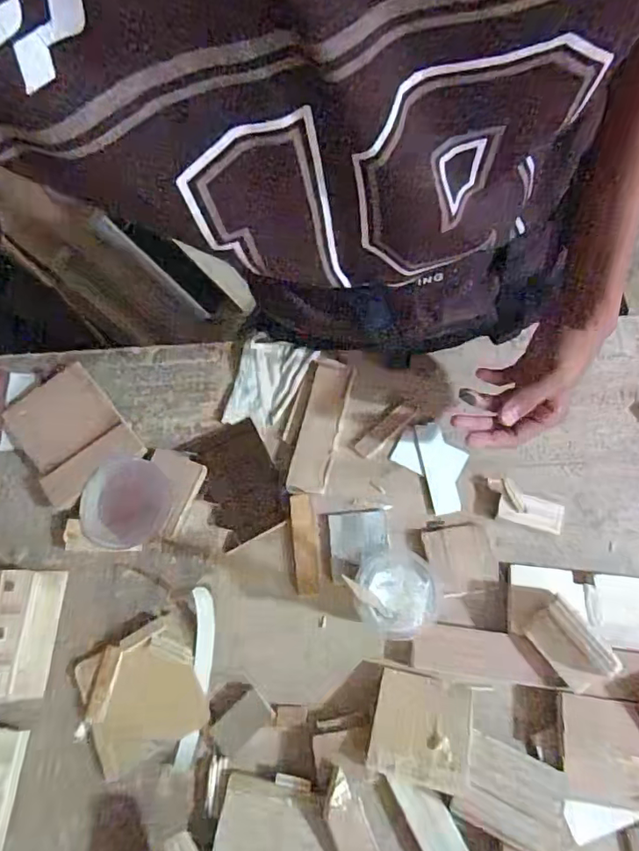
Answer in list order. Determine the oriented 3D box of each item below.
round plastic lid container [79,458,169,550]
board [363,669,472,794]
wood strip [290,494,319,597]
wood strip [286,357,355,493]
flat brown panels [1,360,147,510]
[{"bbox_3d":[-0.208,0.084,0.571,0.085,0.021,0.094,-4,65,1],"label":"round plastic lid container"},{"bbox_3d":[0.086,0.258,0.455,0.079,0.005,0.081,7,47,14],"label":"board"},{"bbox_3d":[-0.014,0.121,0.545,0.026,0.006,0.100,-6,65,0],"label":"wood strip"},{"bbox_3d":[0.002,-0.003,0.596,0.044,0.016,0.157,11,66,7],"label":"wood strip"},{"bbox_3d":[-0.285,0.006,0.609,0.106,0.012,0.154,-37,69,-14],"label":"flat brown panels"}]

